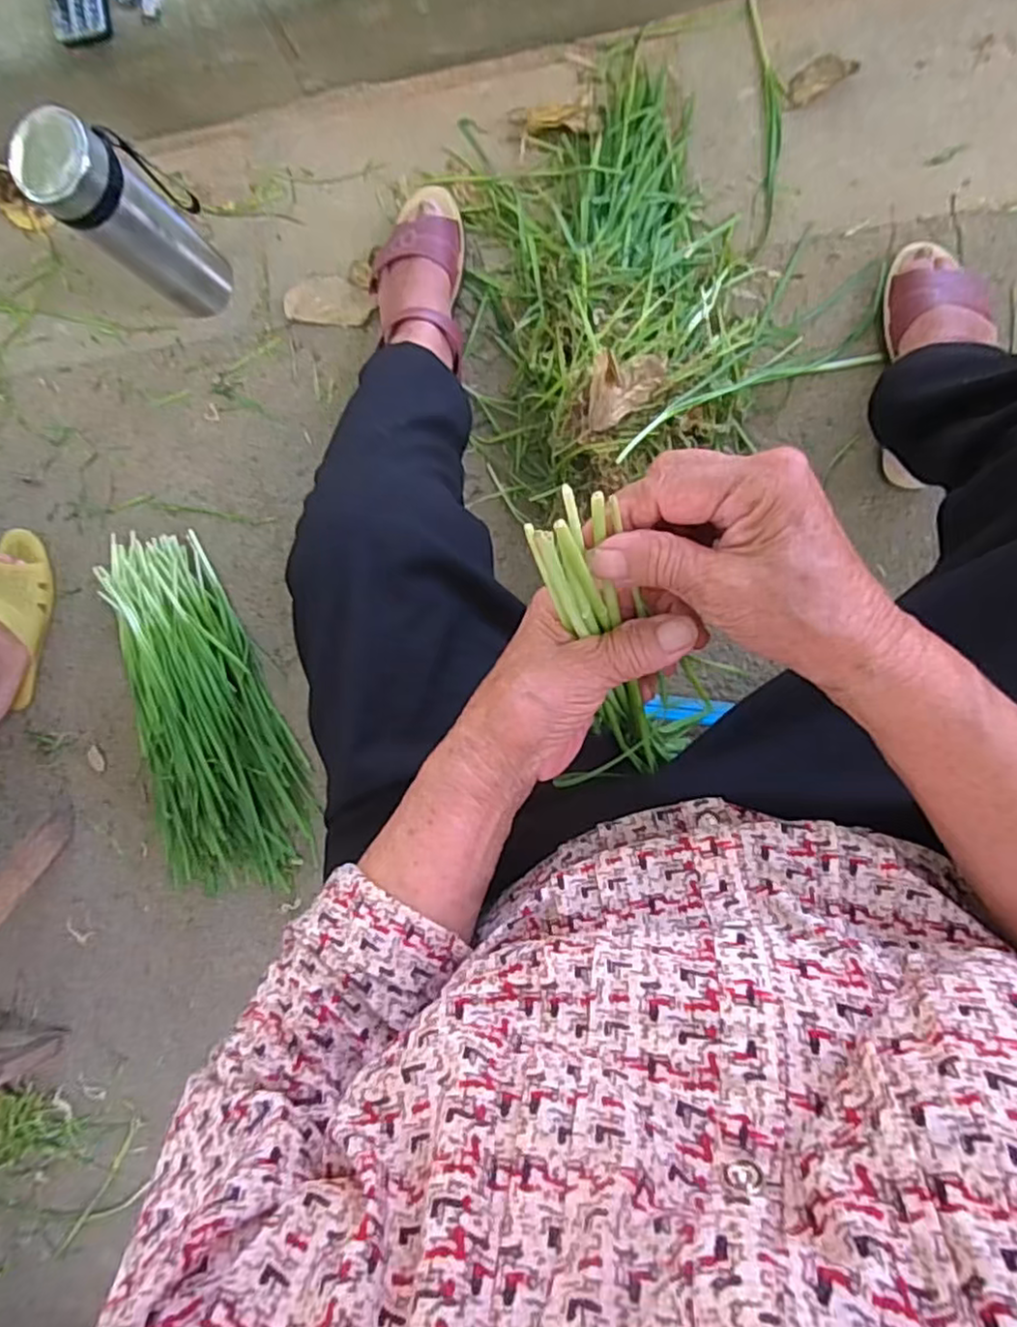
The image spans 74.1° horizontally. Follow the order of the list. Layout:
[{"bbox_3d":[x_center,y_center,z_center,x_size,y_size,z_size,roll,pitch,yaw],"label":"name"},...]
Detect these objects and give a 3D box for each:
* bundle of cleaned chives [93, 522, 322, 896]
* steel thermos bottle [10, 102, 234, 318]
[{"bbox_3d":[-0.395,0.064,0.854,0.197,0.064,0.463,-11,91,10],"label":"bundle of cleaned chives"},{"bbox_3d":[-0.403,-0.488,0.739,0.096,0.230,0.108,43,98,5],"label":"steel thermos bottle"}]

